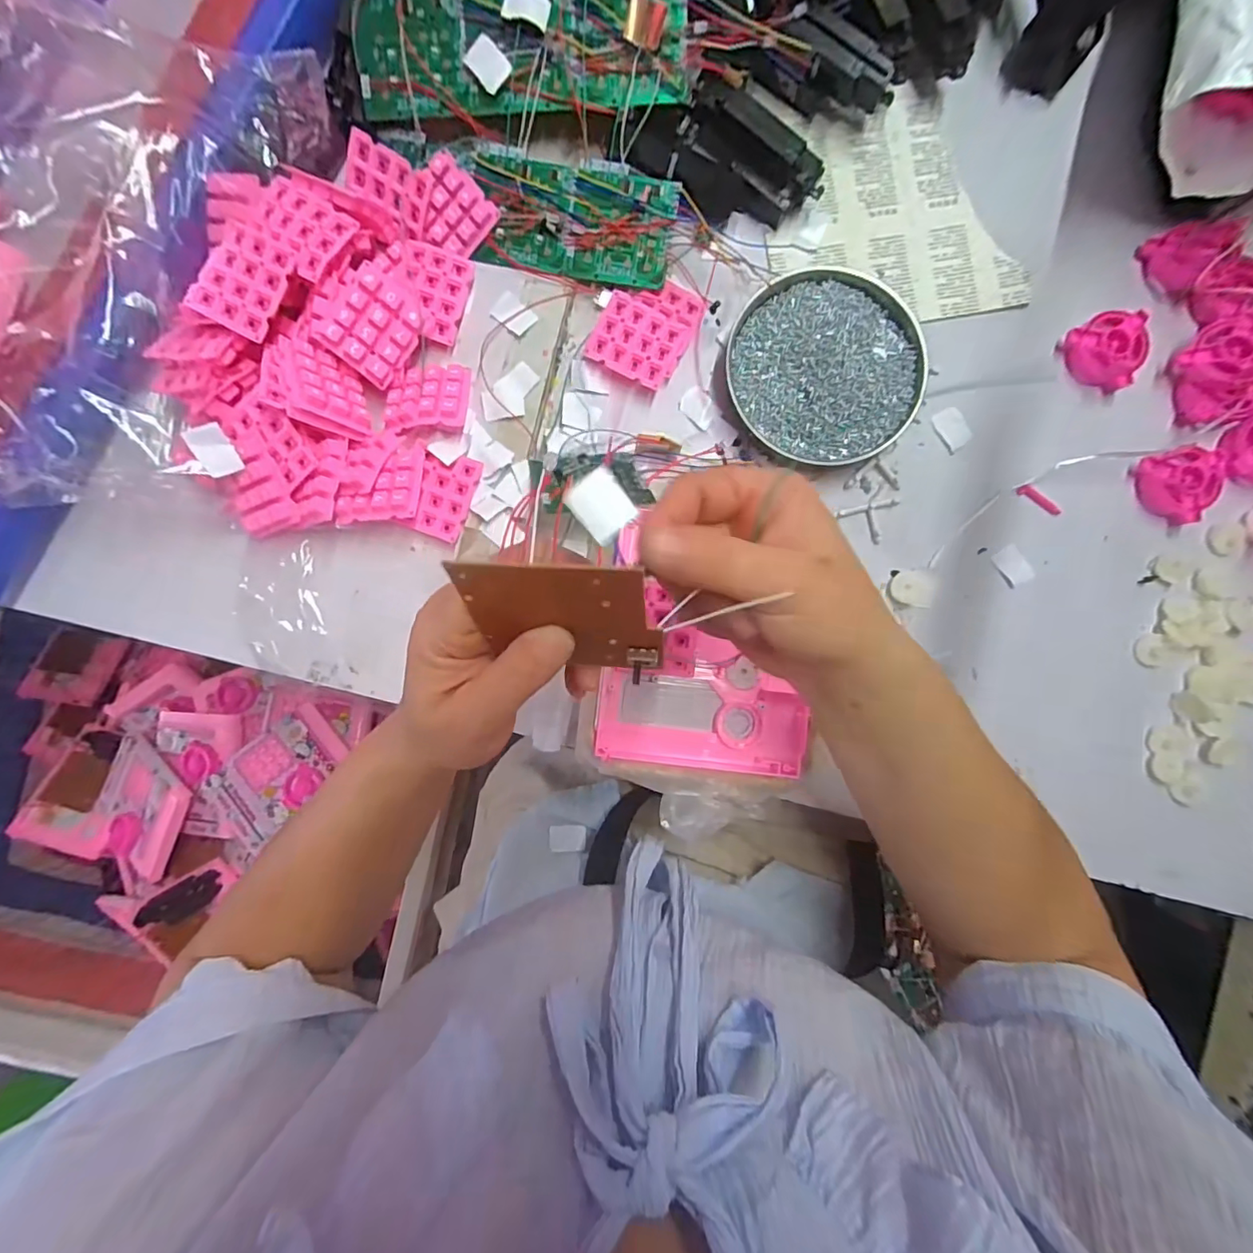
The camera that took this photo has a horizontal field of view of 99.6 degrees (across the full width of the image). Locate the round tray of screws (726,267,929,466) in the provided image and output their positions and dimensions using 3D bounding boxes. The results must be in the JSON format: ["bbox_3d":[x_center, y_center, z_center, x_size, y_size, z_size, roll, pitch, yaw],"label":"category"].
[{"bbox_3d":[0.140,-0.184,0.374,0.132,0.019,0.131,29,89,1],"label":"round tray of screws"}]

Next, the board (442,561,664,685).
[{"bbox_3d":[-0.023,-0.004,0.194,0.073,0.051,0.008,6,58,0],"label":"board"}]

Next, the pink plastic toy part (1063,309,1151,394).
[{"bbox_3d":[0.349,-0.199,0.382,0.055,0.019,0.052,0,89,0],"label":"pink plastic toy part"}]

